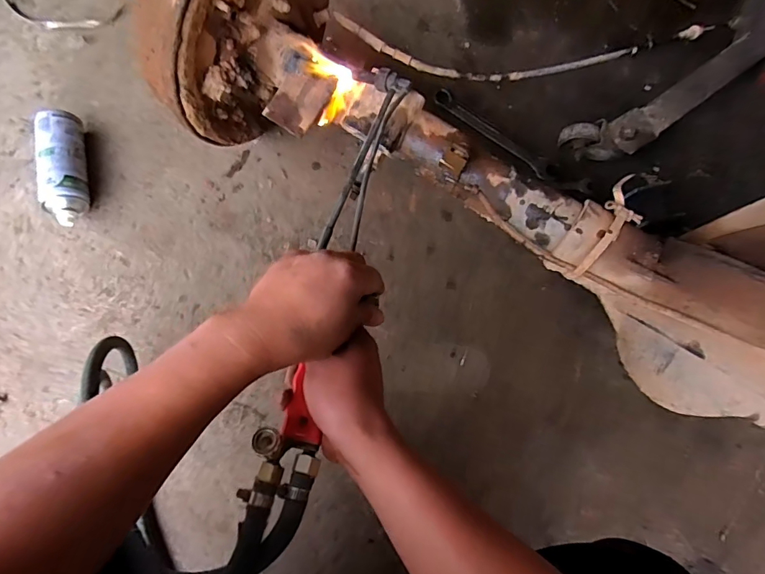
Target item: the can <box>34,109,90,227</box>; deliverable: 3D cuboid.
[{"bbox_3d":[-0.510,-0.187,0.728,0.062,0.068,0.187,-10,77,-3],"label":"can"}]

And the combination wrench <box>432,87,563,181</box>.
[{"bbox_3d":[0.198,-0.263,0.790,0.255,0.016,0.033,40,79,8],"label":"combination wrench"}]

